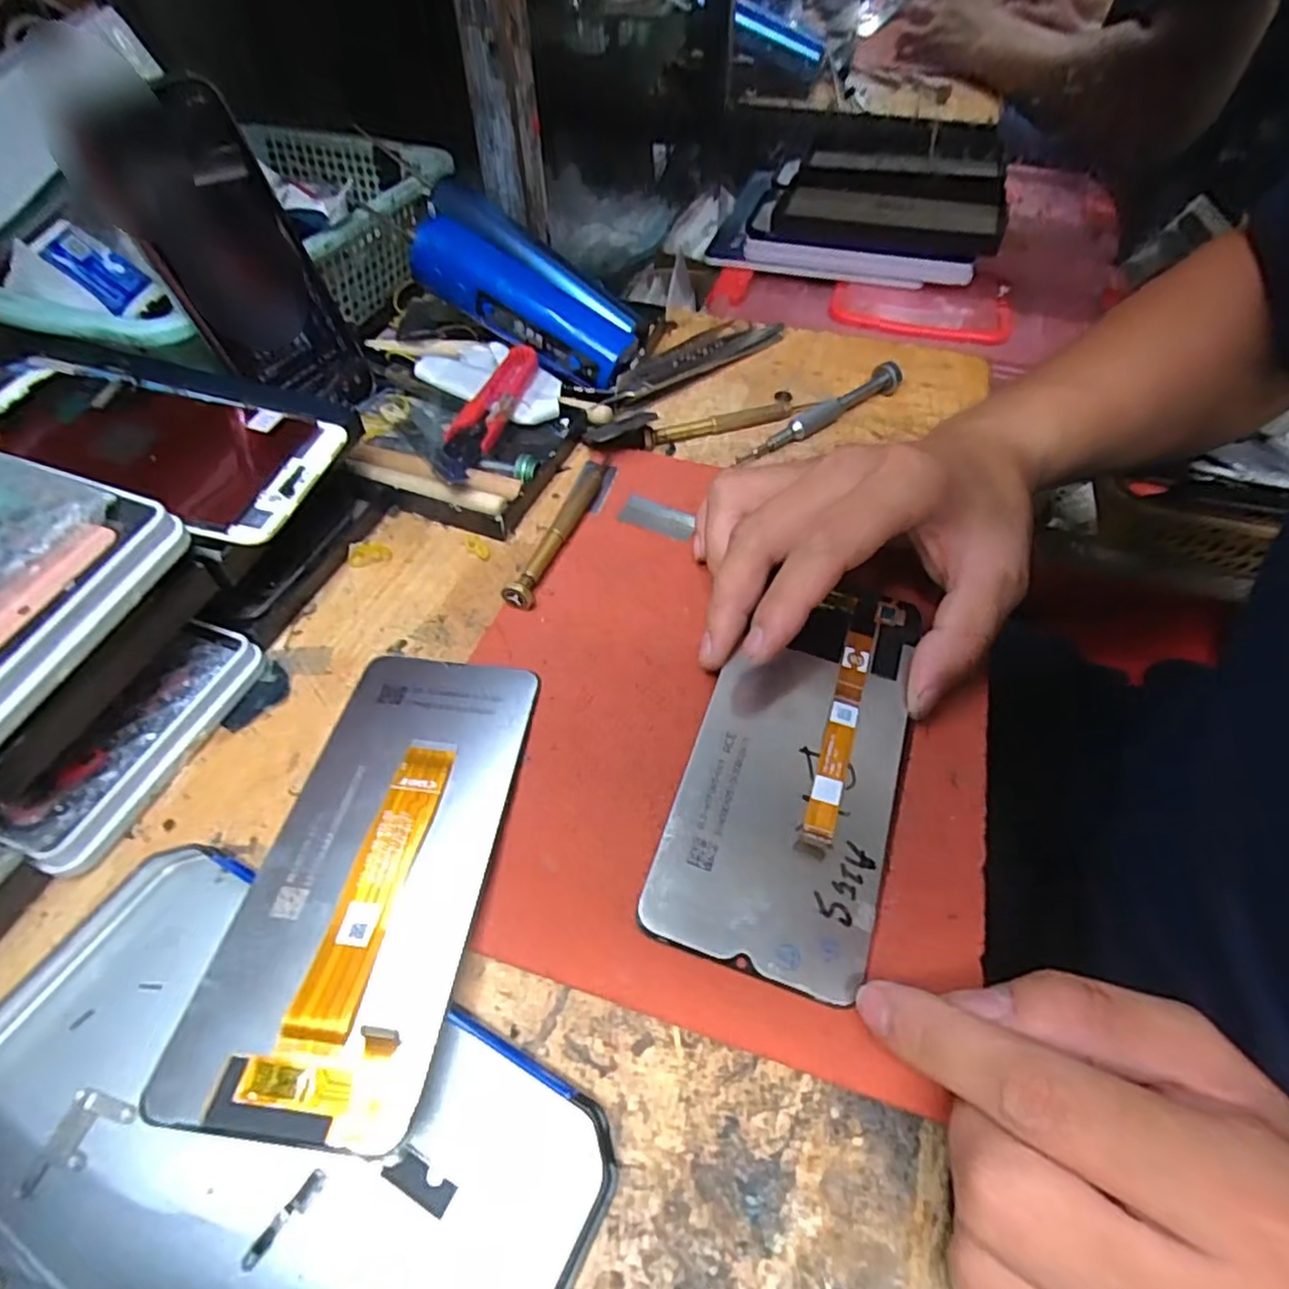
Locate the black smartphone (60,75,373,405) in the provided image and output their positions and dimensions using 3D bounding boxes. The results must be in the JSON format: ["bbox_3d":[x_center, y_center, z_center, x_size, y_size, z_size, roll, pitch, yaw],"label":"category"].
[{"bbox_3d":[-0.192,-0.179,0.327,0.010,0.142,0.074,15,56,29],"label":"black smartphone"}]

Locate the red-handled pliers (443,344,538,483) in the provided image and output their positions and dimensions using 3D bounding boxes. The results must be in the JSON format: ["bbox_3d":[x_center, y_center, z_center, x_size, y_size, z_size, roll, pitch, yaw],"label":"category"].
[{"bbox_3d":[-0.084,-0.125,0.355,0.026,0.012,0.104,11,53,9],"label":"red-handled pliers"}]

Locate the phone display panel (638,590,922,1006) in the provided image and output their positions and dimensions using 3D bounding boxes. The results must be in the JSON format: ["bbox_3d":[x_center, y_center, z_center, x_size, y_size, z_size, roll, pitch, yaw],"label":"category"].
[{"bbox_3d":[0.056,0.038,0.243,0.070,0.004,0.151,18,58,10],"label":"phone display panel"}]

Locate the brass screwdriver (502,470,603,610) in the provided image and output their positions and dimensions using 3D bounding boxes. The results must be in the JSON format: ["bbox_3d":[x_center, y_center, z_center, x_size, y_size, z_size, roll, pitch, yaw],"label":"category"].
[{"bbox_3d":[-0.040,-0.052,0.317,0.011,0.013,0.093,17,54,13],"label":"brass screwdriver"}]

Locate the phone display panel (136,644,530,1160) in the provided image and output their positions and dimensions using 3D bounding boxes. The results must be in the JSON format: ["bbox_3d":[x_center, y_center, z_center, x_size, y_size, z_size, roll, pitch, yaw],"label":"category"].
[{"bbox_3d":[-0.086,0.068,0.223,0.071,0.011,0.156,7,48,3],"label":"phone display panel"}]

